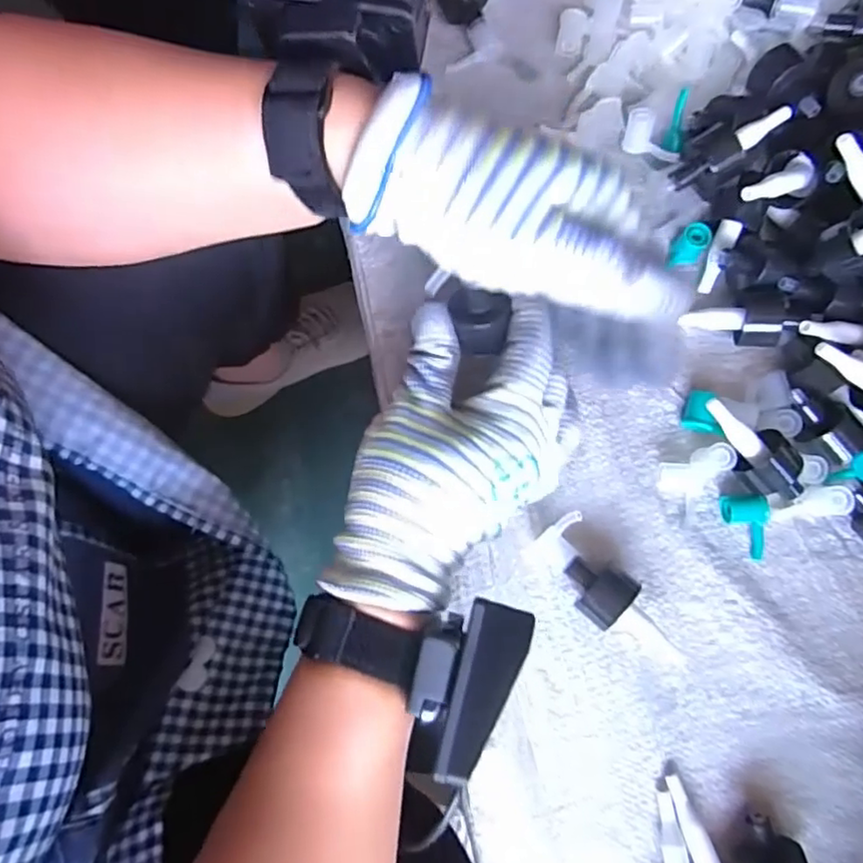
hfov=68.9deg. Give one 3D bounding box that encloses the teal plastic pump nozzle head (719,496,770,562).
[{"bbox_3d":[0.171,0.051,0.338,0.020,0.014,0.035,-10,80,-1],"label":"teal plastic pump nozzle head"}]

